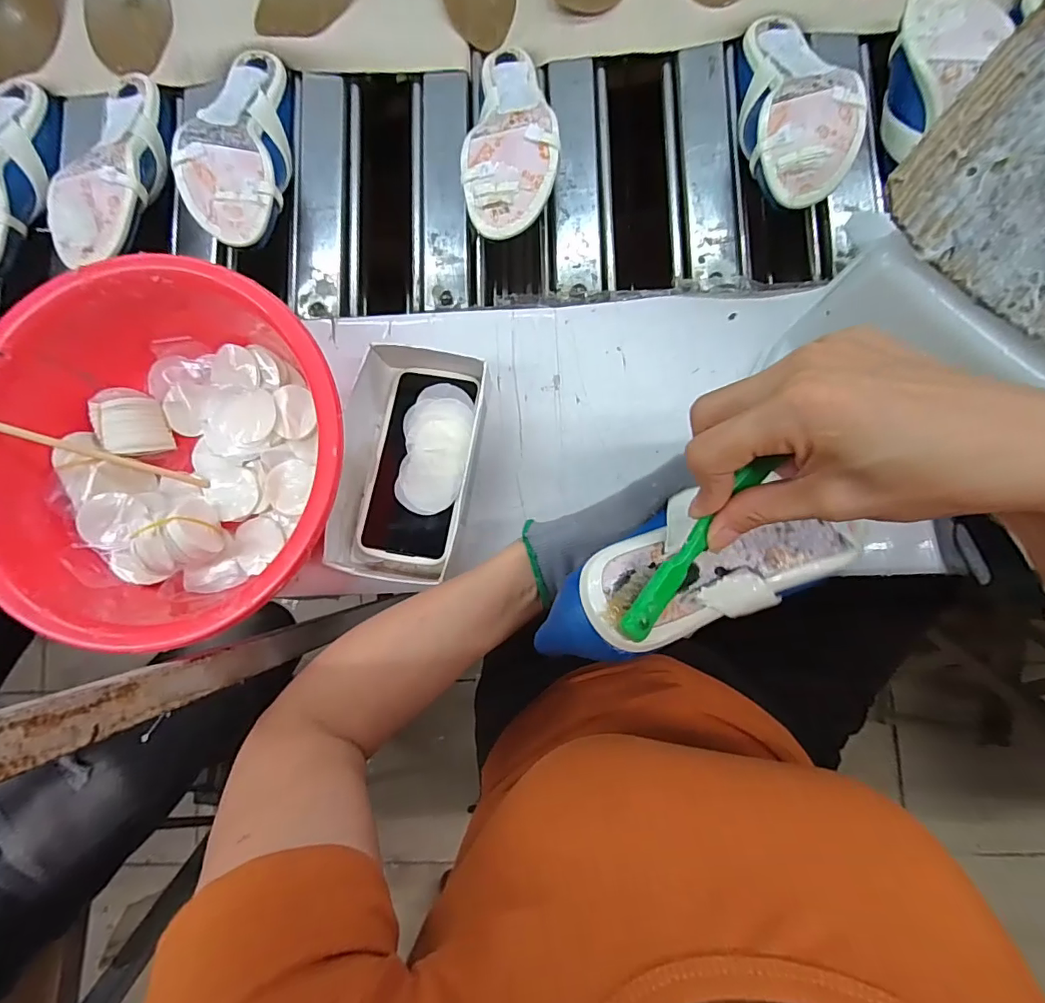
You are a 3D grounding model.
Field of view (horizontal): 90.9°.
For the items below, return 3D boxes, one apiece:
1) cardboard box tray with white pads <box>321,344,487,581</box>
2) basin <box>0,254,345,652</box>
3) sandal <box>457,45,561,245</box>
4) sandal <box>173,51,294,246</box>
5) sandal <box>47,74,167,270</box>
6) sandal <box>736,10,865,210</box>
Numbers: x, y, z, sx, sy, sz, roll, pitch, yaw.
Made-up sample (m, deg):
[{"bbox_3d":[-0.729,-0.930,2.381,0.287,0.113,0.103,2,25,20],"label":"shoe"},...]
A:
[{"bbox_3d":[-0.097,-0.032,0.437,0.116,0.050,0.196,12,86,3],"label":"cardboard box tray with white pads"},{"bbox_3d":[-0.268,-0.032,0.410,0.274,0.096,0.269,0,85,3],"label":"basin"},{"bbox_3d":[-0.006,-0.343,0.489,0.084,0.064,0.212,5,86,3],"label":"sandal"},{"bbox_3d":[-0.276,-0.356,0.508,0.089,0.058,0.231,-1,72,2],"label":"sandal"},{"bbox_3d":[-0.402,-0.342,0.508,0.085,0.047,0.222,0,73,3],"label":"sandal"},{"bbox_3d":[0.246,-0.367,0.474,0.091,0.058,0.228,-3,69,2],"label":"sandal"}]

